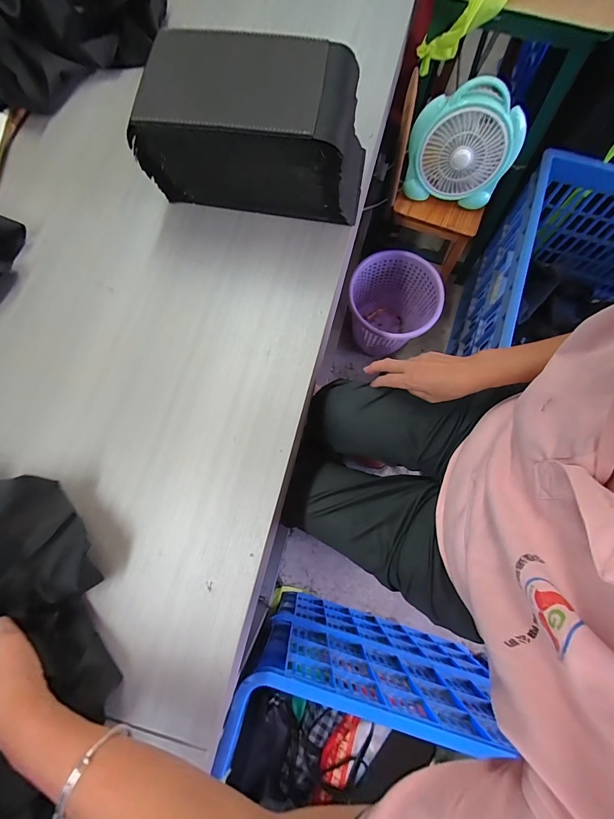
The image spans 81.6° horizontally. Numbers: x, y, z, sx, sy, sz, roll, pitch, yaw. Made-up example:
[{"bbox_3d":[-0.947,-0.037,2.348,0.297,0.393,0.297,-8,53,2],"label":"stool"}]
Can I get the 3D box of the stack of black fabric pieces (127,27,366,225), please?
[{"bbox_3d":[-0.067,-0.371,0.493,0.292,0.151,0.149,7,75,2],"label":"stack of black fabric pieces"}]

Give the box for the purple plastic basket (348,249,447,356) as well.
[{"bbox_3d":[0.265,-0.308,1.153,0.262,0.305,0.268,0,75,0],"label":"purple plastic basket"}]

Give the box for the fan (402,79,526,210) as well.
[{"bbox_3d":[0.366,-0.607,0.830,0.247,0.217,0.091,6,75,2],"label":"fan"}]

